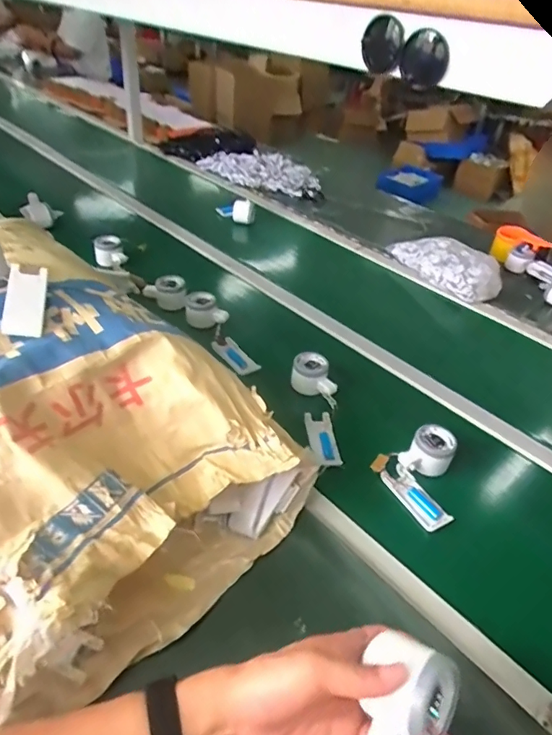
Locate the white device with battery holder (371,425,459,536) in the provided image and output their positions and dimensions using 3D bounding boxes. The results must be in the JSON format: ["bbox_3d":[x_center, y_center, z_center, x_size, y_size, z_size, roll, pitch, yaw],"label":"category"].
[{"bbox_3d":[0.217,0.148,0.691,0.119,0.050,0.120,-20,45,-29],"label":"white device with battery holder"}]

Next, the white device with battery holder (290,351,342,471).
[{"bbox_3d":[0.072,0.061,0.779,0.062,0.051,0.217,-2,39,-11],"label":"white device with battery holder"}]

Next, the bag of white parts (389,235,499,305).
[{"bbox_3d":[0.410,-0.260,1.212,0.164,0.065,0.305,-20,46,-30],"label":"bag of white parts"}]

